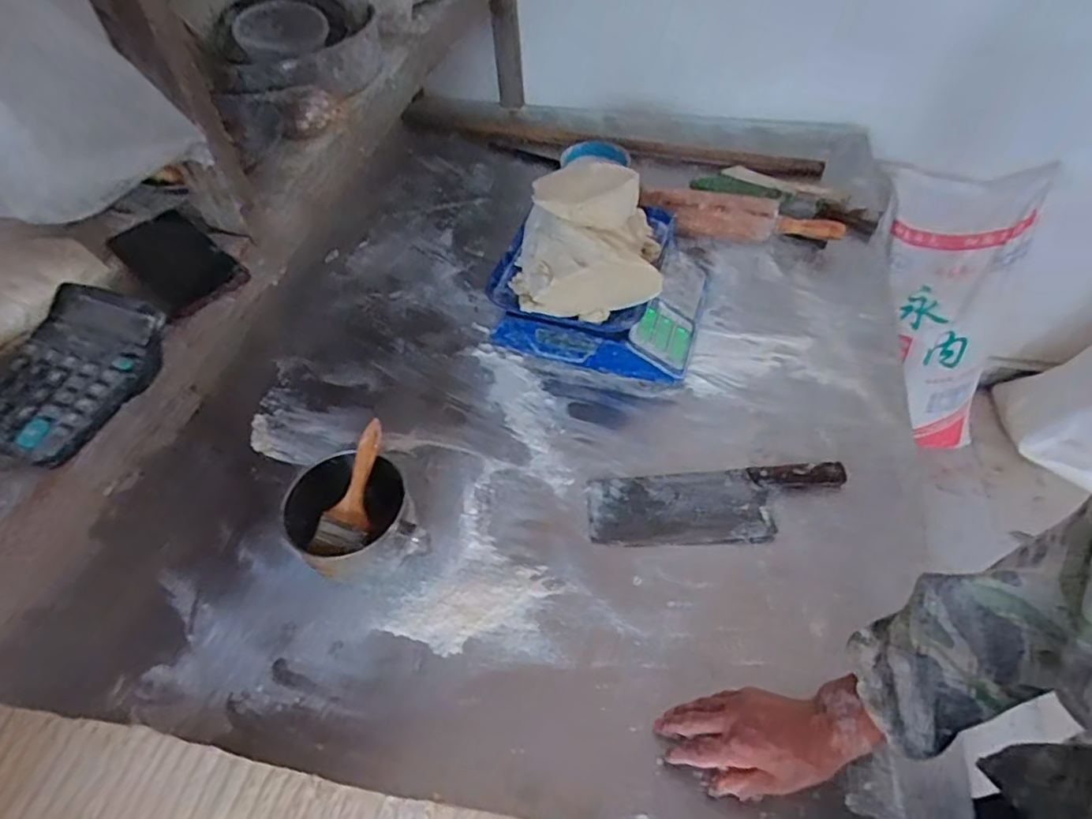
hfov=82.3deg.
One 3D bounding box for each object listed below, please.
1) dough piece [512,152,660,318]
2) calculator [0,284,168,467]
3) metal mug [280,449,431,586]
[{"bbox_3d":[0.061,-0.246,0.877,0.210,0.160,0.160,-1,50,2],"label":"dough piece"},{"bbox_3d":[-0.397,-0.034,0.515,0.128,0.037,0.148,16,53,15],"label":"calculator"},{"bbox_3d":[-0.229,0.136,0.771,0.151,0.097,0.144,-16,53,-11],"label":"metal mug"}]

